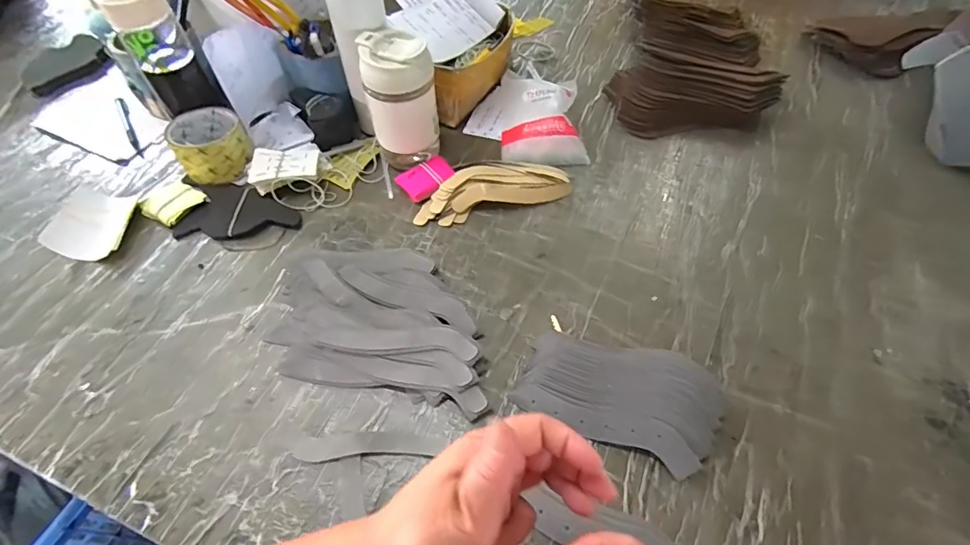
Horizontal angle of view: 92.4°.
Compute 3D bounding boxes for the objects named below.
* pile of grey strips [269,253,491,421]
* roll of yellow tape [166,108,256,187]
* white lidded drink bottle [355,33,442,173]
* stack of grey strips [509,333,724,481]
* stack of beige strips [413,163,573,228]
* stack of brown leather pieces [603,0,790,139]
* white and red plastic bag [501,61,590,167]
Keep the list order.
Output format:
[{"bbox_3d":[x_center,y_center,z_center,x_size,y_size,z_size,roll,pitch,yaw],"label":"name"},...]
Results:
[{"bbox_3d":[-0.104,0.047,0.480,0.228,0.024,0.150,10,56,8],"label":"pile of grey strips"},{"bbox_3d":[-0.353,-0.165,0.607,0.085,0.057,0.089,-1,55,1],"label":"roll of yellow tape"},{"bbox_3d":[-0.100,-0.204,0.574,0.079,0.154,0.077,-11,55,-7],"label":"white lidded drink bottle"},{"bbox_3d":[0.127,0.108,0.436,0.174,0.022,0.106,20,57,14],"label":"stack of grey strips"},{"bbox_3d":[0.007,-0.106,0.591,0.194,0.026,0.065,-14,56,-9],"label":"stack of beige strips"},{"bbox_3d":[0.322,-0.336,0.725,0.223,0.057,0.331,10,56,8],"label":"stack of brown leather pieces"},{"bbox_3d":[0.087,-0.225,0.657,0.118,0.046,0.164,6,55,5],"label":"white and red plastic bag"}]

